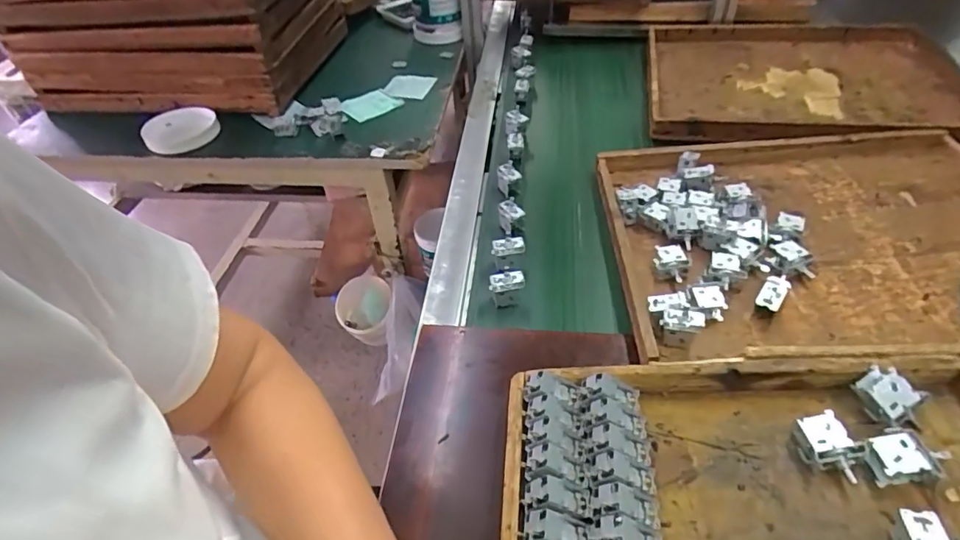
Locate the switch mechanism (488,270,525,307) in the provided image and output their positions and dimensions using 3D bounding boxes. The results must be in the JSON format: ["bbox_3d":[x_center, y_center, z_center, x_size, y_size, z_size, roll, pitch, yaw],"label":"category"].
[{"bbox_3d":[0.032,0.013,0.635,0.043,0.017,0.020,-11,45,-4],"label":"switch mechanism"}]

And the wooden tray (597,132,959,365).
[{"bbox_3d":[0.415,-0.048,0.637,0.490,0.035,0.418,-3,45,4],"label":"wooden tray"}]

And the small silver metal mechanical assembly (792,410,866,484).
[{"bbox_3d":[0.285,0.145,0.428,0.037,0.025,0.051,-12,45,-5],"label":"small silver metal mechanical assembly"}]

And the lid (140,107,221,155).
[{"bbox_3d":[-0.503,-0.236,0.883,0.118,0.020,0.086,-19,89,-8],"label":"lid"}]

